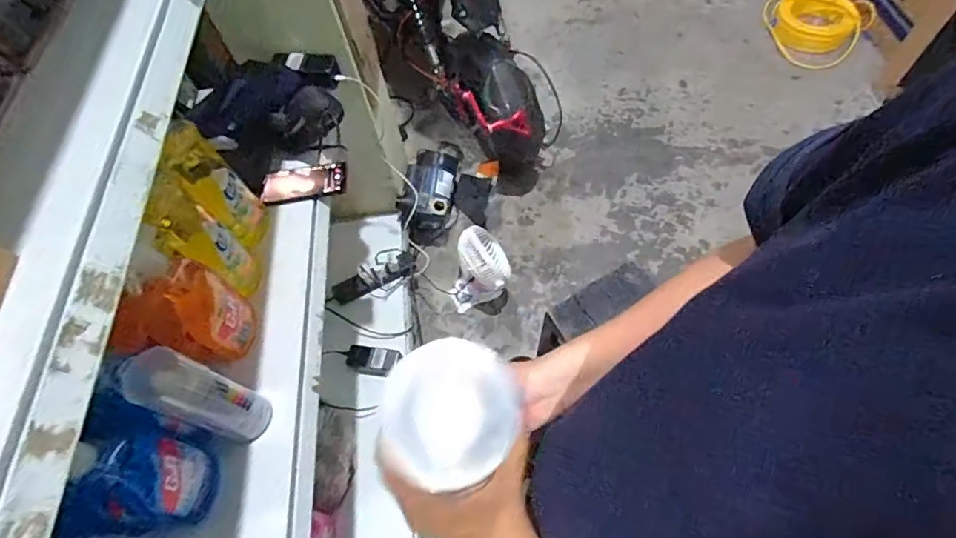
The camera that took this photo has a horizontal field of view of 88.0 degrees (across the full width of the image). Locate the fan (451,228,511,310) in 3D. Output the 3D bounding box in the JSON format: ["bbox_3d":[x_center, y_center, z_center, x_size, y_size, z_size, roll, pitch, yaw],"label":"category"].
[{"bbox_3d":[0.001,0.003,1.366,0.174,0.232,0.140,-1,60,5],"label":"fan"}]

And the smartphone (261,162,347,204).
[{"bbox_3d":[-0.312,-0.158,0.894,0.149,0.015,0.074,-9,60,0],"label":"smartphone"}]

